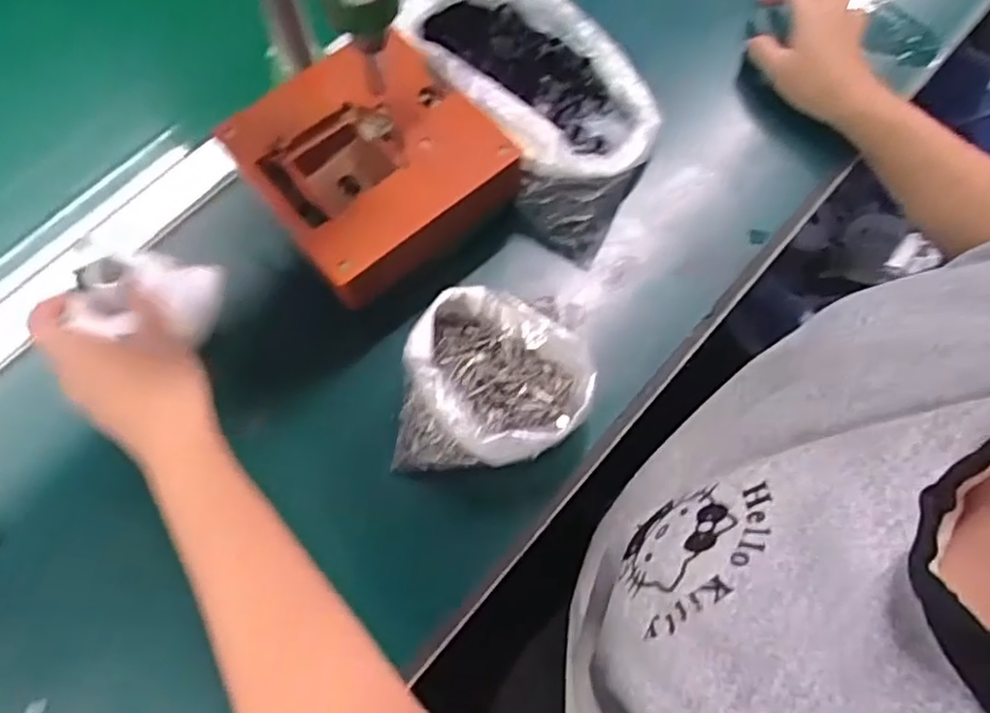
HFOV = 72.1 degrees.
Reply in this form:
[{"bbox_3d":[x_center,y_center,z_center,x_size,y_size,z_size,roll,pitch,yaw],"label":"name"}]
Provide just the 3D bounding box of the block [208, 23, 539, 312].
[{"bbox_3d":[-0.082,-0.127,0.485,0.156,0.078,0.155,-39,74,-13],"label":"block"}]

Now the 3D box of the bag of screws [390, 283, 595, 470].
[{"bbox_3d":[0.002,0.010,0.439,0.121,0.066,0.126,6,69,2],"label":"bag of screws"}]

